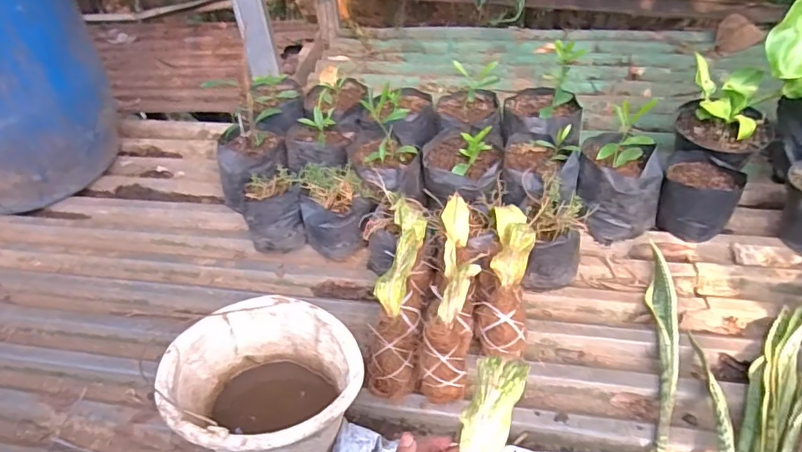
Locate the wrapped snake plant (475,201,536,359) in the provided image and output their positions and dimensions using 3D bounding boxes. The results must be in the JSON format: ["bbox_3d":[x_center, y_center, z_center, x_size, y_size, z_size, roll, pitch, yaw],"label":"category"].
[{"bbox_3d":[0.167,0.084,0.860,0.078,0.100,0.253,6,77,13],"label":"wrapped snake plant"}]

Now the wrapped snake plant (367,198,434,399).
[{"bbox_3d":[0.004,0.097,0.852,0.073,0.109,0.329,4,67,11],"label":"wrapped snake plant"}]

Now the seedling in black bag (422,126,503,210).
[{"bbox_3d":[0.117,-0.109,1.058,0.158,0.163,0.153,-2,46,2],"label":"seedling in black bag"}]

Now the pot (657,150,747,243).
[{"bbox_3d":[0.547,-0.049,1.001,0.125,0.113,0.129,-2,46,2],"label":"pot"}]

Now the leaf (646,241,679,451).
[{"bbox_3d":[0.415,0.179,0.847,0.045,0.028,0.392,9,47,12],"label":"leaf"}]

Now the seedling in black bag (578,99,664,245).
[{"bbox_3d":[0.411,-0.099,1.016,0.148,0.181,0.192,8,47,11],"label":"seedling in black bag"}]

